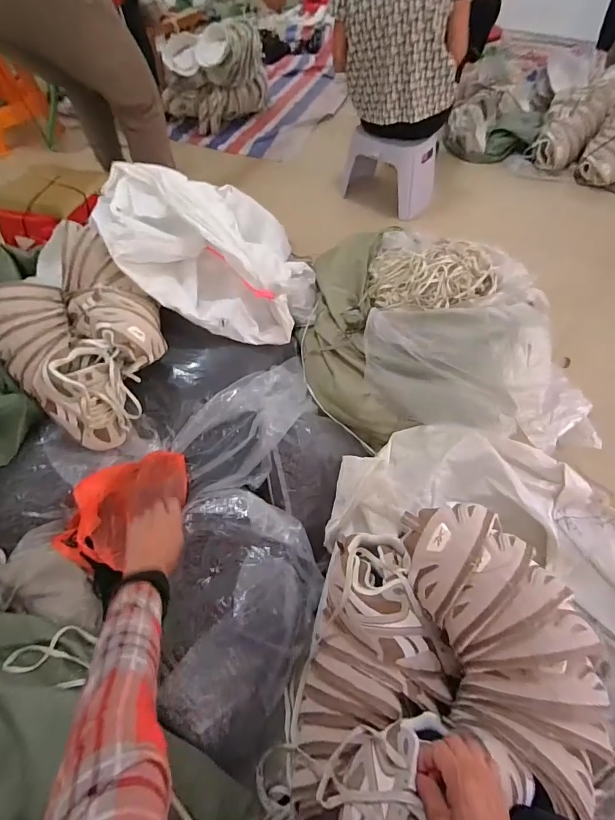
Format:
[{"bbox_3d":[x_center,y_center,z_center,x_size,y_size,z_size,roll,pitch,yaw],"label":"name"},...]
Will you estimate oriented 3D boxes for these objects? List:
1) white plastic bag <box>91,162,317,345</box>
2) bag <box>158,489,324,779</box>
[{"bbox_3d":[-0.216,-0.398,0.996,0.456,0.330,0.429,-7,57,-2],"label":"white plastic bag"},{"bbox_3d":[-0.101,0.353,0.701,0.236,0.140,0.407,-3,57,0],"label":"bag"}]

